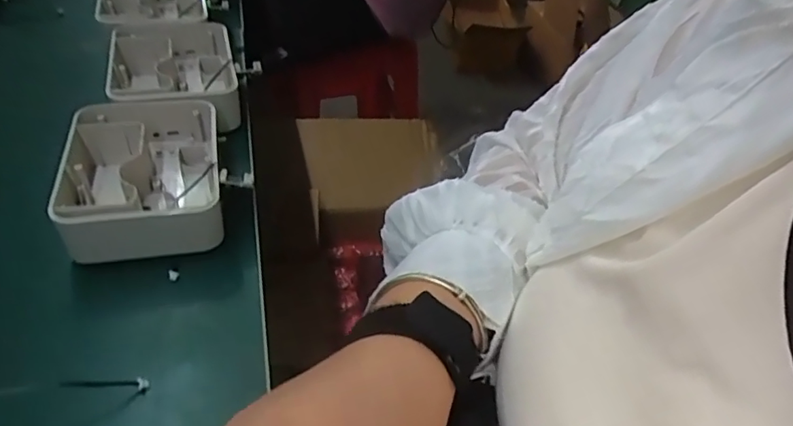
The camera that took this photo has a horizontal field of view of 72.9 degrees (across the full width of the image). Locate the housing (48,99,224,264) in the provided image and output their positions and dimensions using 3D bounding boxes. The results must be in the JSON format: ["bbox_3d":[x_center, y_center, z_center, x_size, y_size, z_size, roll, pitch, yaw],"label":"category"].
[{"bbox_3d":[-0.177,-0.024,0.381,0.100,0.047,0.135,-9,47,-14],"label":"housing"}]

